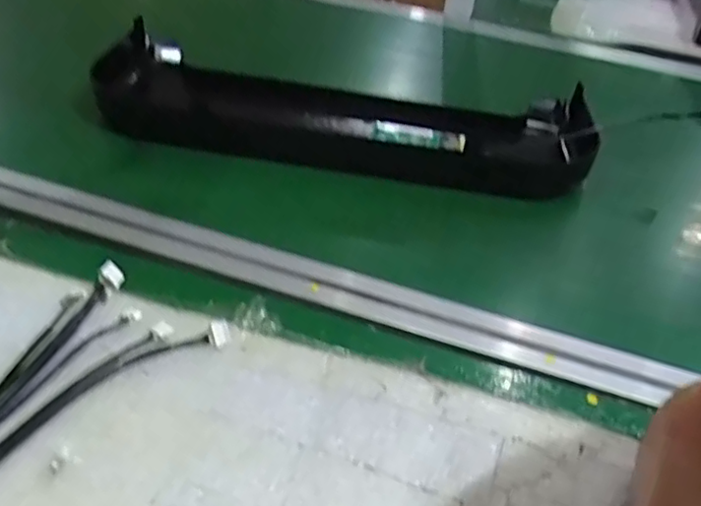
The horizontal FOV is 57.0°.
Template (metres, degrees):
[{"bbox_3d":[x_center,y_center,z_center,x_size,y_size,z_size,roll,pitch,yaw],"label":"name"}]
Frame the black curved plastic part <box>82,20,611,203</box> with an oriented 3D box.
[{"bbox_3d":[-0.011,-0.143,0.641,0.481,0.049,0.169,7,37,1],"label":"black curved plastic part"}]

